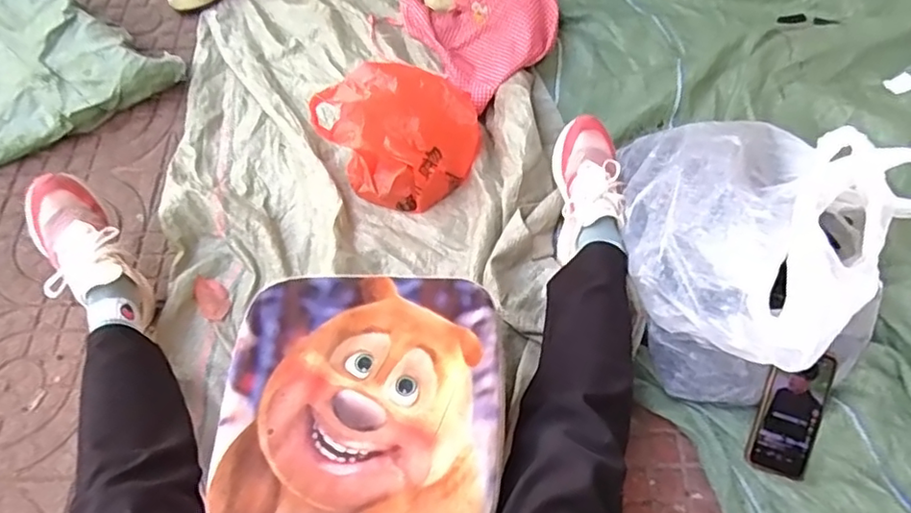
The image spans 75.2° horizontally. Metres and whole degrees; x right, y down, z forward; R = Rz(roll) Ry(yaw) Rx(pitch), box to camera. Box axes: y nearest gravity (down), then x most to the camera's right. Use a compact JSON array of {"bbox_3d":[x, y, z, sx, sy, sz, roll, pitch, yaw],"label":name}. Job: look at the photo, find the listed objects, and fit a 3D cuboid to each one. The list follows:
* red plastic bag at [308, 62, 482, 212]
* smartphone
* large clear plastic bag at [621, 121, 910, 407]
[{"bbox_3d":[-0.077,-0.202,0.932,0.226,0.152,0.202,-35,67,-16],"label":"red plastic bag"},{"bbox_3d":[0.426,0.200,0.749,0.082,0.010,0.155,16,91,2],"label":"smartphone"},{"bbox_3d":[0.407,-0.038,0.766,0.352,0.255,0.413,13,63,7],"label":"large clear plastic bag"}]

